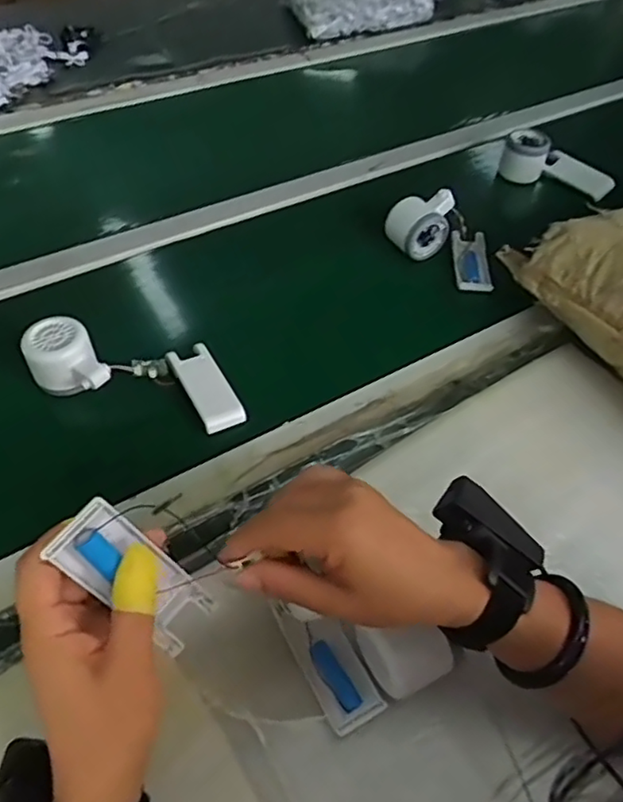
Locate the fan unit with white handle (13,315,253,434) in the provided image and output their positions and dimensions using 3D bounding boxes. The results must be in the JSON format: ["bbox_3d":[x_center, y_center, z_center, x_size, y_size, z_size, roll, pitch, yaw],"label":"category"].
[{"bbox_3d":[-0.158,-0.036,0.573,0.203,0.045,0.083,13,51,6],"label":"fan unit with white handle"}]

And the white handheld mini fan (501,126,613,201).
[{"bbox_3d":[0.337,-0.328,0.852,0.149,0.068,0.072,20,51,-4],"label":"white handheld mini fan"}]

